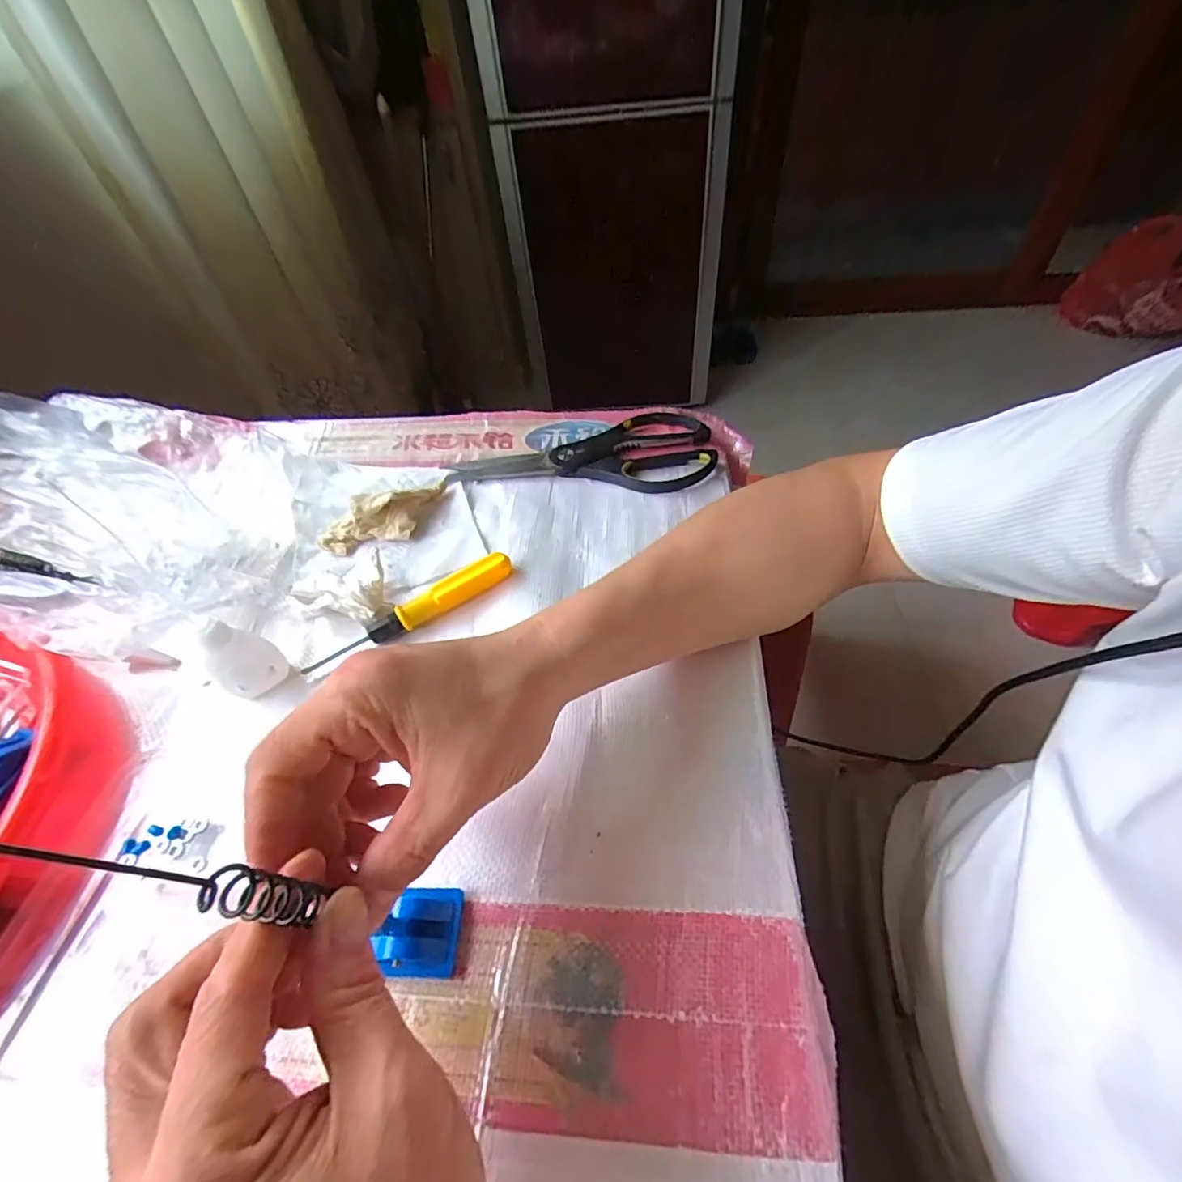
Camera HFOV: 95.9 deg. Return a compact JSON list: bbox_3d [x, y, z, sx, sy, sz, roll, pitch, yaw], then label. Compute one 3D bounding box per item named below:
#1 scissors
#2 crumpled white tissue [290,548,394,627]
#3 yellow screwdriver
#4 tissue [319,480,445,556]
[{"bbox_3d":[-0.006,-0.119,0.446,0.209,0.011,0.095,3,52,8],"label":"scissors"},{"bbox_3d":[-0.170,-0.005,0.359,0.065,0.036,0.033,10,53,13],"label":"crumpled white tissue"},{"bbox_3d":[-0.116,0.013,0.349,0.139,0.019,0.016,-29,54,-17],"label":"yellow screwdriver"},{"bbox_3d":[-0.154,-0.057,0.400,0.096,0.027,0.042,-33,56,-20],"label":"tissue"}]

